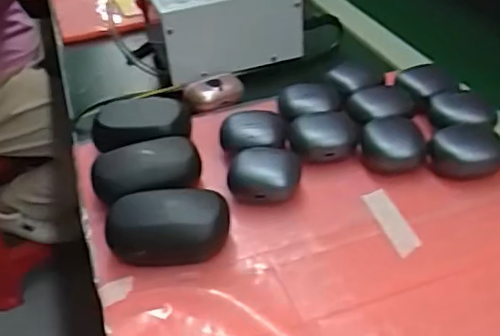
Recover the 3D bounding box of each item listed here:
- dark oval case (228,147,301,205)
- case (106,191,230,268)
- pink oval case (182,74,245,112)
[{"bbox_3d":[0.012,0.005,0.457,0.055,0.029,0.048,-3,37,3],"label":"dark oval case"},{"bbox_3d":[-0.058,0.044,0.415,0.086,0.037,0.049,-4,37,2],"label":"case"},{"bbox_3d":[-0.037,-0.077,0.586,0.060,0.022,0.031,-12,37,-9],"label":"pink oval case"}]

